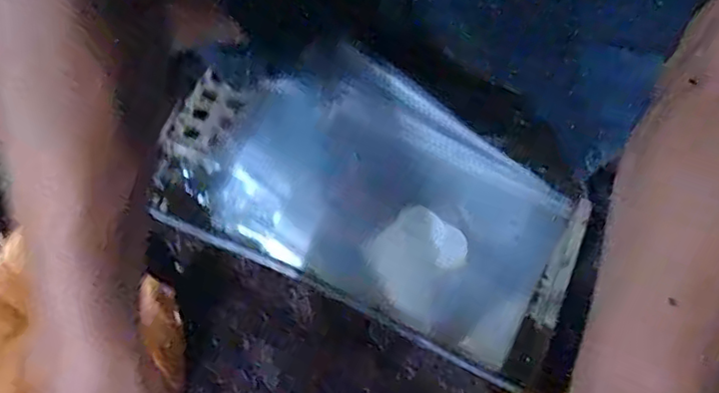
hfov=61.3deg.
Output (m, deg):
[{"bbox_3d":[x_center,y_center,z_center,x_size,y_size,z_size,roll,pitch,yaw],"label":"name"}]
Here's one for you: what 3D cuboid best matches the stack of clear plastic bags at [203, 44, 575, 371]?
[{"bbox_3d":[0.024,-0.003,0.481,0.262,0.035,0.169,26,79,7],"label":"stack of clear plastic bags"}]

